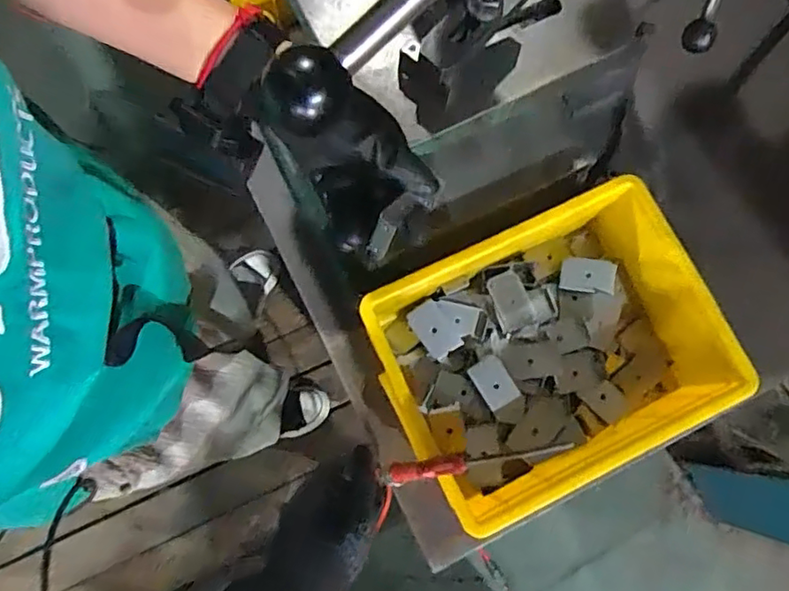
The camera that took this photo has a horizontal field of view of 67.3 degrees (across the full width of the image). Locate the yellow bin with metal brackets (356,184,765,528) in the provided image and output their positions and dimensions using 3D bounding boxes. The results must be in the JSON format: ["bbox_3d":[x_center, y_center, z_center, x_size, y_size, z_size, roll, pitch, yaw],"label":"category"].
[{"bbox_3d":[0.166,0.064,0.665,0.340,0.128,0.259,-25,80,-6],"label":"yellow bin with metal brackets"}]

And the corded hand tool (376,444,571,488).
[{"bbox_3d":[0.060,0.150,0.528,0.167,0.022,0.019,-19,78,31],"label":"corded hand tool"}]

